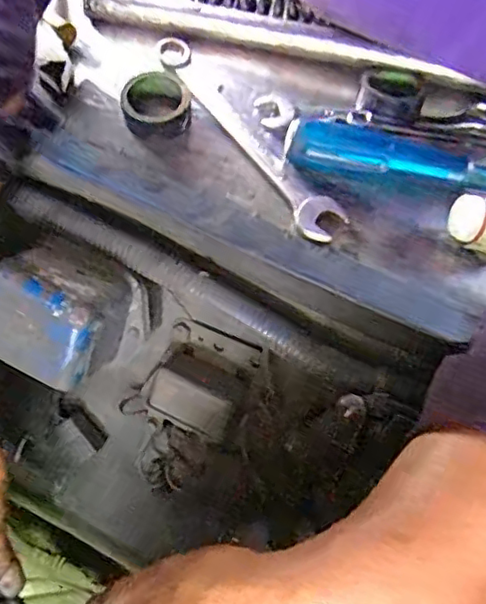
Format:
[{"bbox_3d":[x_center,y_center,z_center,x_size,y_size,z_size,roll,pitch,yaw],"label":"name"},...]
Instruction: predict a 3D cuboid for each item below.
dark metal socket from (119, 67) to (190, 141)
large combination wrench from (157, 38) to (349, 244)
[{"bbox_3d":[-0.054,-0.119,0.360,0.038,0.017,0.044,-15,62,-13],"label":"dark metal socket"},{"bbox_3d":[0.004,-0.102,0.356,0.028,0.015,0.170,-29,66,-19],"label":"large combination wrench"}]

